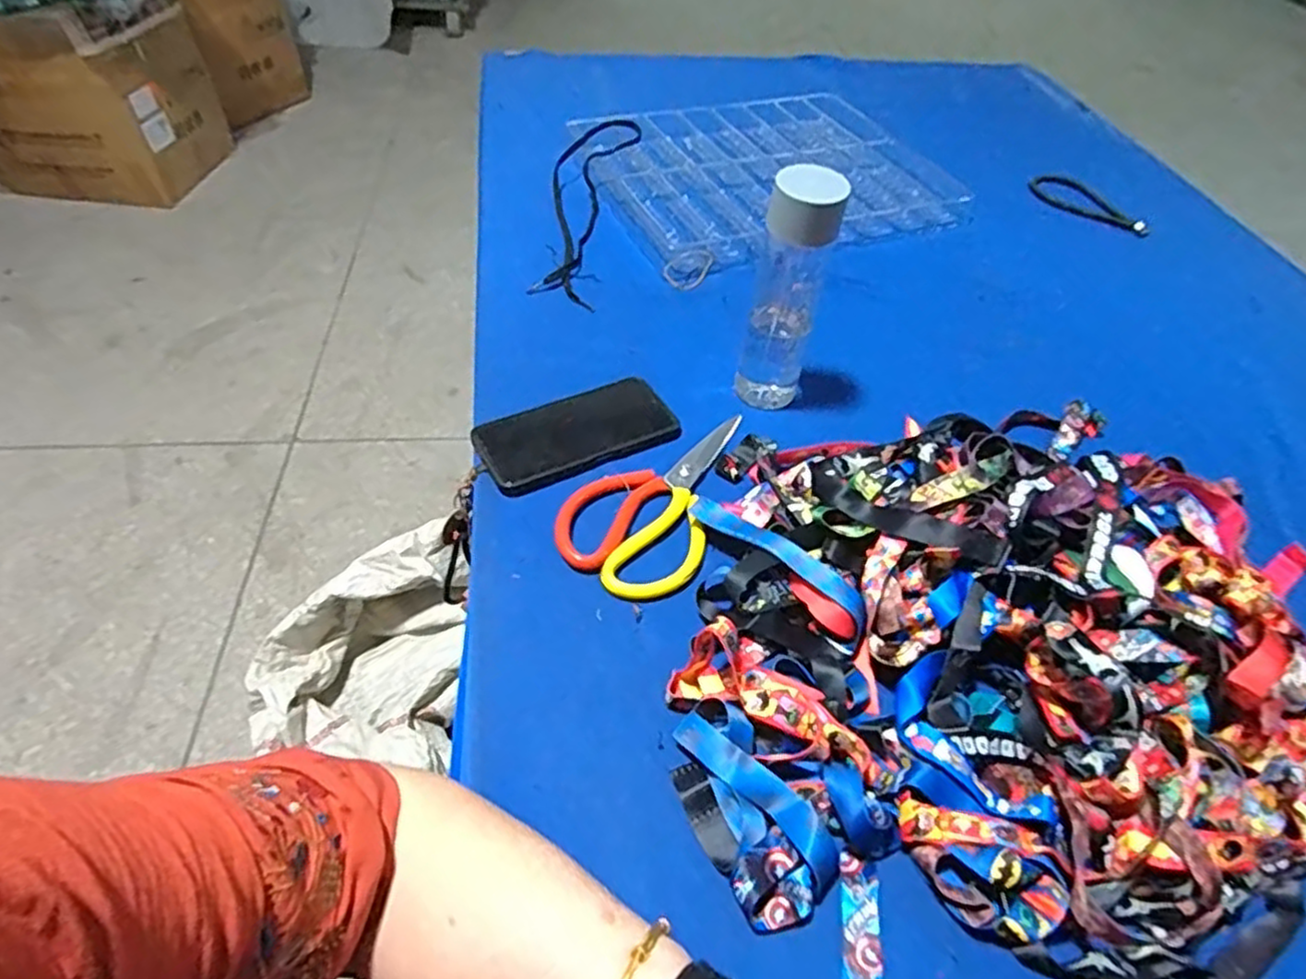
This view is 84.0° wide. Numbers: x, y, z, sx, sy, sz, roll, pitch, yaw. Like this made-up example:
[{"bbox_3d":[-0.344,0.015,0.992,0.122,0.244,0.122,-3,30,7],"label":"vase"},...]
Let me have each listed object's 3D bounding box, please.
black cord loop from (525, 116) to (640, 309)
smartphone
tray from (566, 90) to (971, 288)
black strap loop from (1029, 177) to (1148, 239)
[{"bbox_3d":[-0.085,-0.348,0.863,0.096,0.046,0.370,7,48,2],"label":"black cord loop"},{"bbox_3d":[-0.064,-0.051,0.614,0.163,0.005,0.086,-21,54,-22],"label":"smartphone"},{"bbox_3d":[0.161,-0.423,0.962,0.469,0.034,0.355,-17,52,-19],"label":"tray"},{"bbox_3d":[0.586,-0.383,0.984,0.088,0.010,0.169,-12,51,-15],"label":"black strap loop"}]

